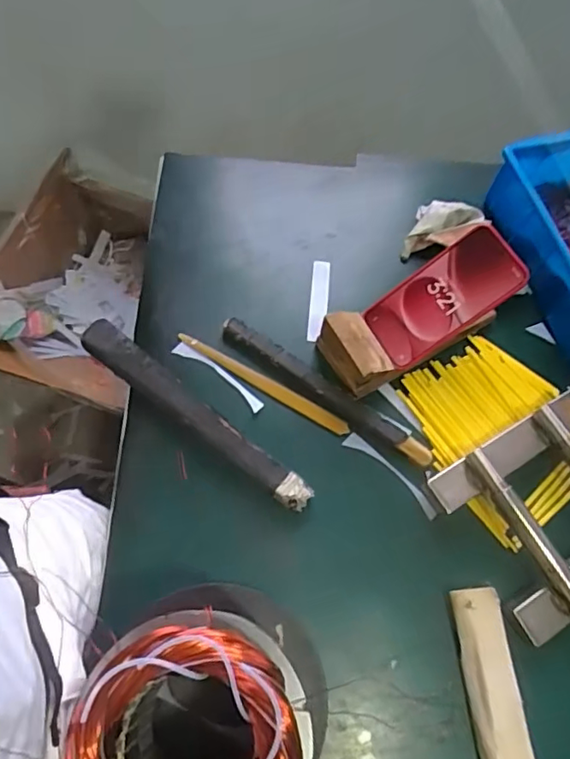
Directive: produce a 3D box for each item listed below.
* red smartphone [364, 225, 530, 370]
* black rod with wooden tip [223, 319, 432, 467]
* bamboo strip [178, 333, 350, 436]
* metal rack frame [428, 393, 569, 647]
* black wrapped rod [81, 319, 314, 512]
[{"bbox_3d":[0.169,-0.088,0.604,0.165,0.013,0.076,-36,70,16],"label":"red smartphone"},{"bbox_3d":[0.042,0.012,0.615,0.264,0.022,0.030,35,69,10],"label":"black rod with wooden tip"},{"bbox_3d":[-0.025,0.003,0.623,0.211,0.006,0.021,30,88,8],"label":"bamboo strip"},{"bbox_3d":[0.271,0.130,0.564,0.190,0.045,0.175,-27,72,-15],"label":"metal rack frame"},{"bbox_3d":[-0.095,0.036,0.587,0.291,0.033,0.034,37,69,10],"label":"black wrapped rod"}]

